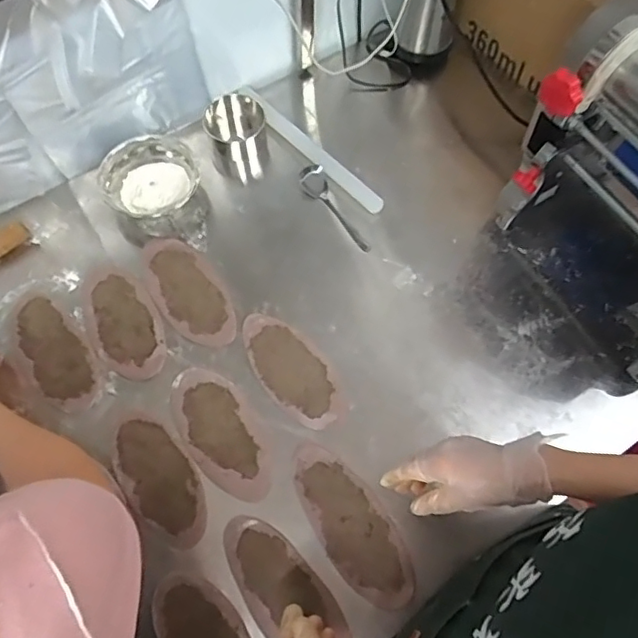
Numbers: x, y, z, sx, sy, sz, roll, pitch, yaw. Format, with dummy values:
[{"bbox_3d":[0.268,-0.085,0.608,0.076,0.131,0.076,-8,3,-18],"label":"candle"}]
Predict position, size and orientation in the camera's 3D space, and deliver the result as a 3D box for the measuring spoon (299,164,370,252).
[{"bbox_3d":[0.020,-0.167,0.853,0.040,0.028,0.164,-27,70,-12],"label":"measuring spoon"}]

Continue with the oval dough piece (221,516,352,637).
[{"bbox_3d":[-0.046,0.314,0.652,0.081,0.007,0.182,-39,73,-16],"label":"oval dough piece"}]

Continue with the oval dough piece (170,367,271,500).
[{"bbox_3d":[-0.128,0.147,0.718,0.090,0.004,0.185,-29,71,-13],"label":"oval dough piece"}]

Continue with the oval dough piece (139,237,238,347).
[{"bbox_3d":[-0.190,-0.040,0.796,0.089,0.006,0.196,-33,72,-14],"label":"oval dough piece"}]

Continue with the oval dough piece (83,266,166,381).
[{"bbox_3d":[-0.272,0.004,0.775,0.091,0.004,0.174,-26,70,-12],"label":"oval dough piece"}]

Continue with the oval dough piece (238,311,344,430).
[{"bbox_3d":[-0.038,0.066,0.756,0.085,0.004,0.181,-38,73,-16],"label":"oval dough piece"}]

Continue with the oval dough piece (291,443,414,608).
[{"bbox_3d":[0.038,0.250,0.686,0.087,0.007,0.210,-31,71,-14],"label":"oval dough piece"}]

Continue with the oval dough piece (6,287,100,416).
[{"bbox_3d":[-0.364,0.041,0.763,0.090,0.007,0.187,-35,72,-15],"label":"oval dough piece"}]

